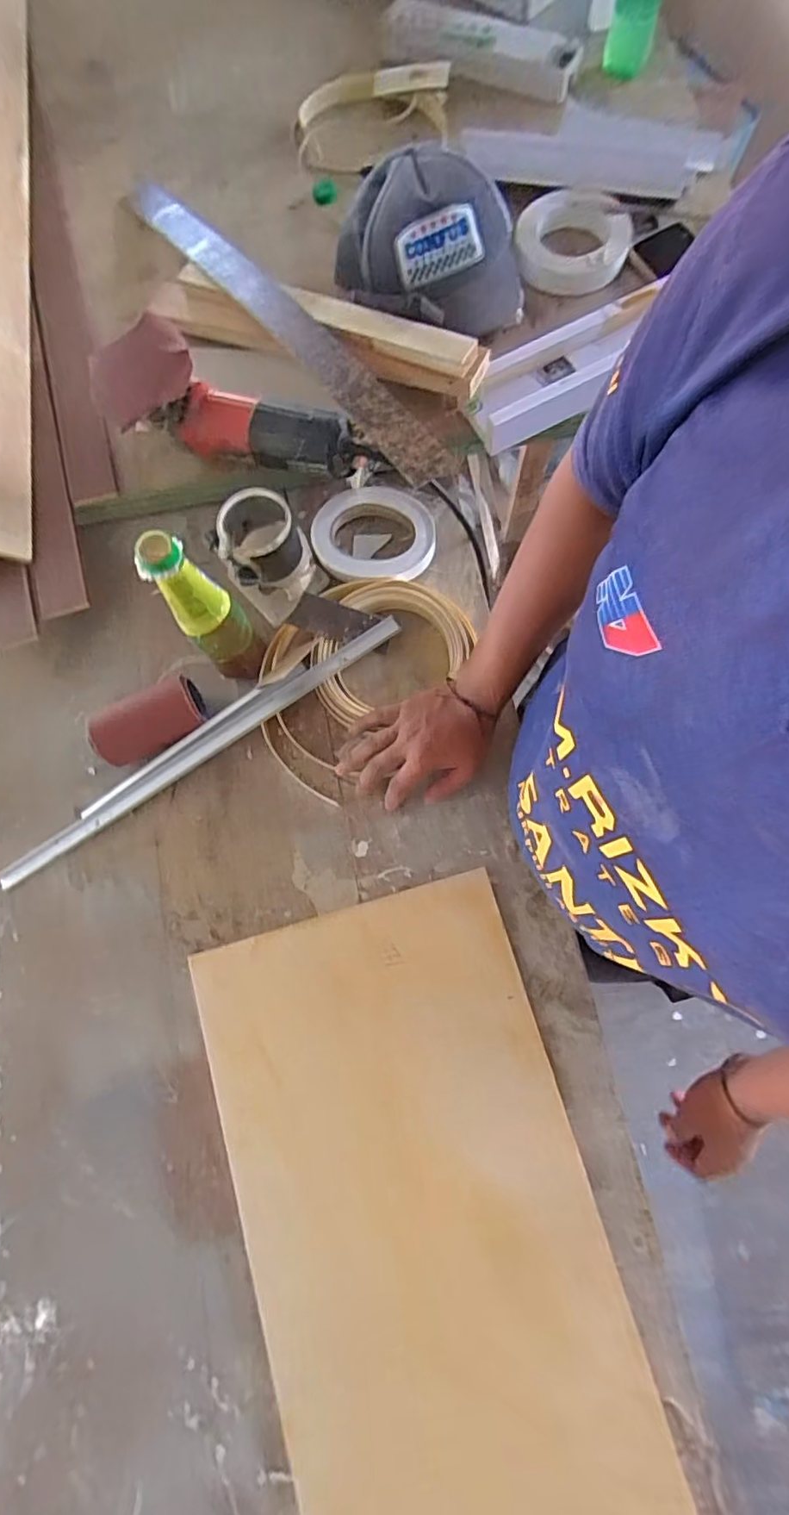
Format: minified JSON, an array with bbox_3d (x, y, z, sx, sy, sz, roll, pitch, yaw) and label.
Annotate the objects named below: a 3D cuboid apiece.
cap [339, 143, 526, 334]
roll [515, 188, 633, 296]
[{"bbox_3d":[0.039,-0.564,0.649,0.187,0.097,0.197,-22,76,-2],"label":"cap"},{"bbox_3d":[0.216,-0.620,0.709,0.132,0.043,0.132,-1,76,4],"label":"roll"}]

